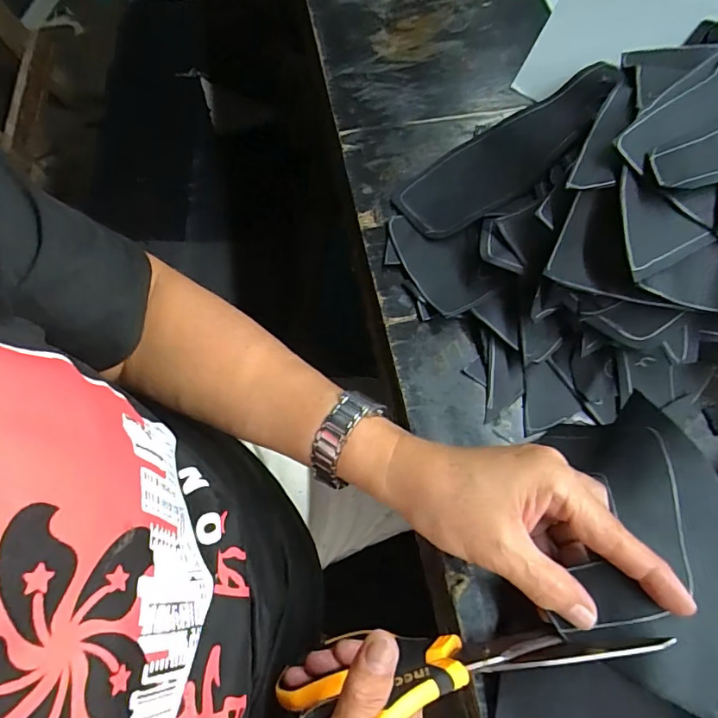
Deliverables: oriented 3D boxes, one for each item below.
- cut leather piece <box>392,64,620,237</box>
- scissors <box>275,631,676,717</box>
[{"bbox_3d":[0.113,-0.159,0.375,0.179,0.009,0.087,-42,52,-1],"label":"cut leather piece"},{"bbox_3d":[0.045,0.159,0.240,0.192,0.070,0.011,-17,90,4],"label":"scissors"}]

